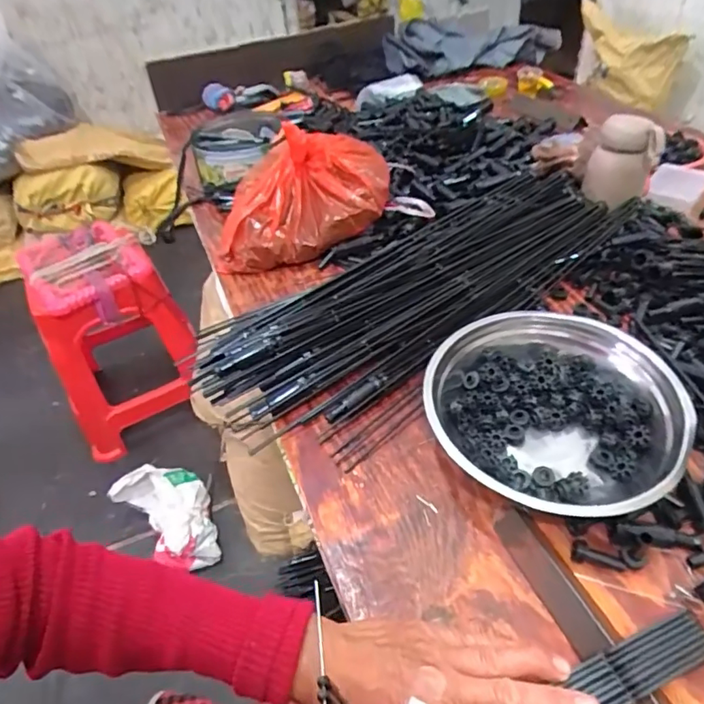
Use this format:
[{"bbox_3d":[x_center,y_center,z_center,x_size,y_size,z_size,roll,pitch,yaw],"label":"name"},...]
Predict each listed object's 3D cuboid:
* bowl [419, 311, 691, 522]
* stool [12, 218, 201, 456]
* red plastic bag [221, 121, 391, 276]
[{"bbox_3d":[0.177,0.053,0.472,0.204,0.073,0.214,-3,44,3],"label":"bowl"},{"bbox_3d":[-0.656,-0.049,1.441,0.359,0.469,0.380,-24,47,-17],"label":"stool"},{"bbox_3d":[-0.074,-0.243,0.759,0.253,0.134,0.207,-6,44,1],"label":"red plastic bag"}]

